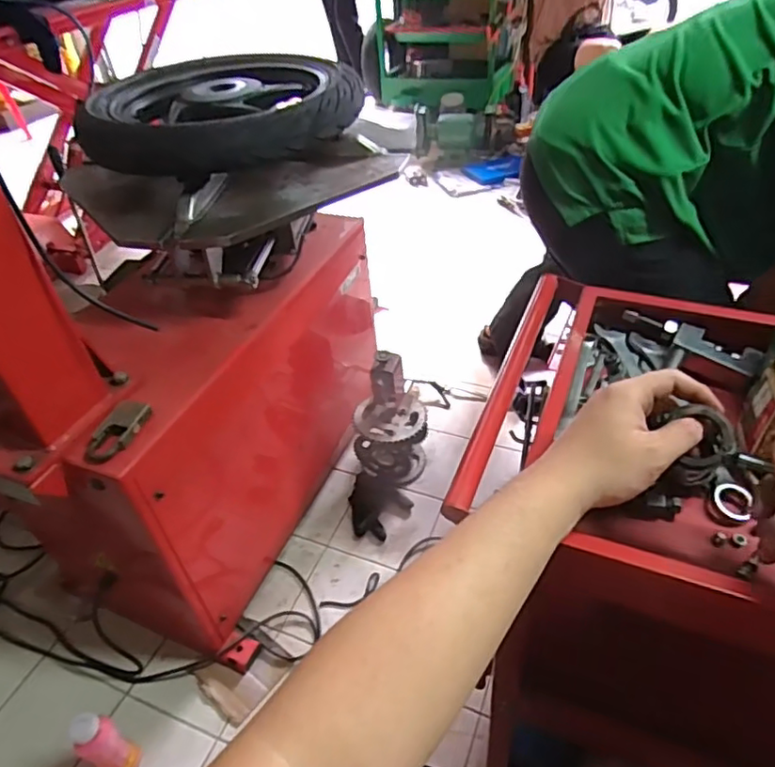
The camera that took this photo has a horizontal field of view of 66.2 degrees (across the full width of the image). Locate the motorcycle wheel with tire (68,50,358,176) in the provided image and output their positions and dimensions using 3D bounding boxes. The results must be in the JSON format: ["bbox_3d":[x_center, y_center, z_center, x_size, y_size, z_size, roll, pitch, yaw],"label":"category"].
[{"bbox_3d":[-0.283,-0.490,1.043,0.441,0.095,0.373,-11,42,-6],"label":"motorcycle wheel with tire"}]

